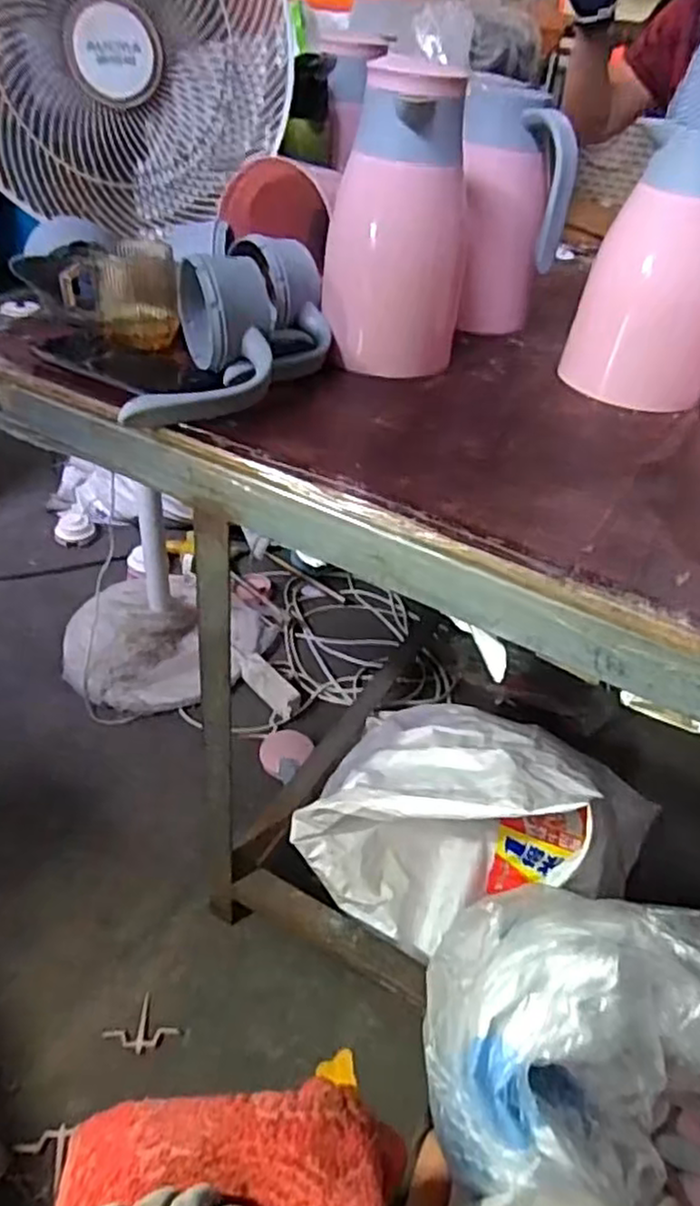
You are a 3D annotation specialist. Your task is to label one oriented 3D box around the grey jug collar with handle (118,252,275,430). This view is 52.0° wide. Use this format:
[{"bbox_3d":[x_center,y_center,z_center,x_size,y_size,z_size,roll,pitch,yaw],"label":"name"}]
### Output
[{"bbox_3d":[-0.114,-0.214,0.584,0.116,0.094,0.159,8,40,1],"label":"grey jug collar with handle"}]

